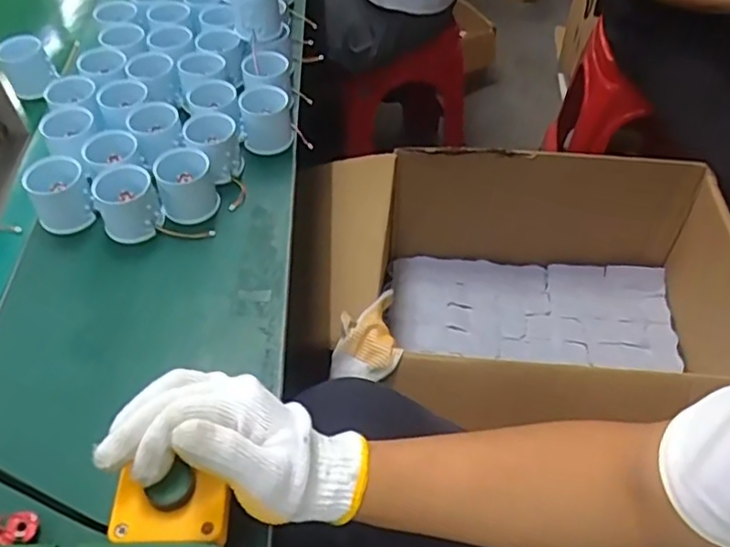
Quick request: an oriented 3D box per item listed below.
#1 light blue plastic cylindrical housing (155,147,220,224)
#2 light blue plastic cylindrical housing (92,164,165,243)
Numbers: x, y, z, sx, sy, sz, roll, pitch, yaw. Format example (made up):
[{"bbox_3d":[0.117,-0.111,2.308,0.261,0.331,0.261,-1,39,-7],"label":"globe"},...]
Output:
[{"bbox_3d":[-0.171,-0.084,0.604,0.053,0.054,0.049,0,51,0],"label":"light blue plastic cylindrical housing"},{"bbox_3d":[-0.220,-0.062,0.589,0.054,0.056,0.052,-18,53,-14],"label":"light blue plastic cylindrical housing"}]

